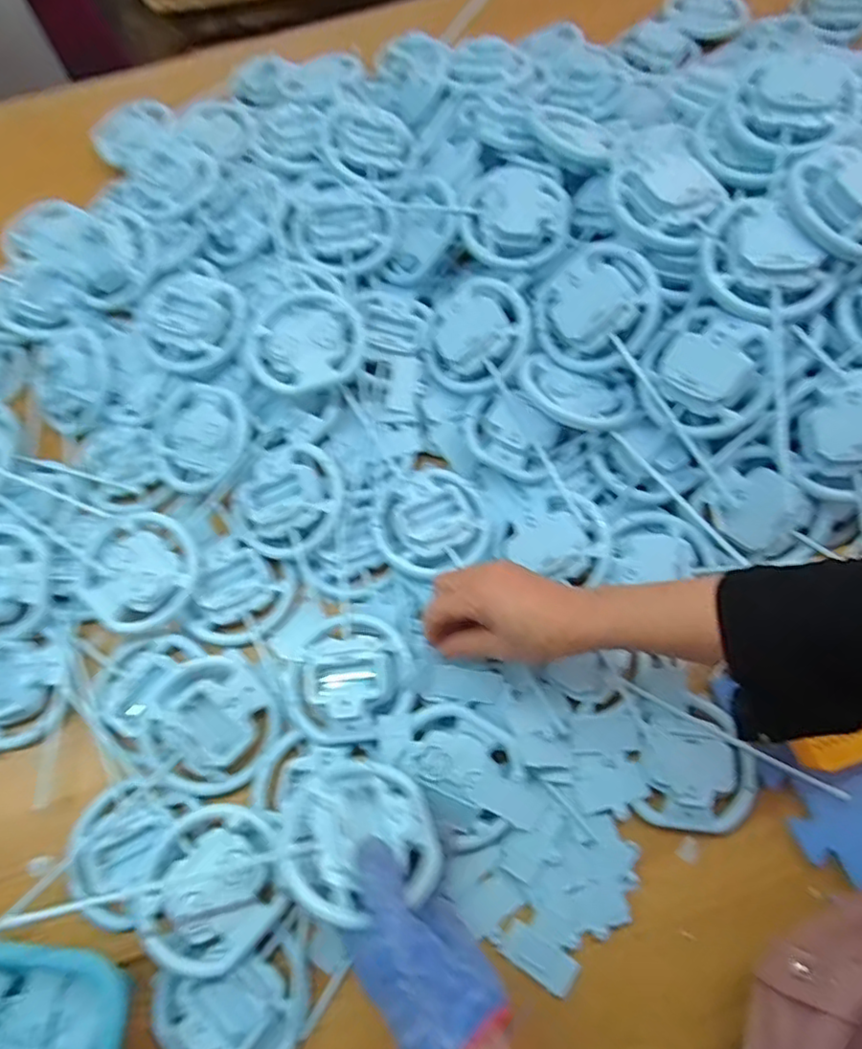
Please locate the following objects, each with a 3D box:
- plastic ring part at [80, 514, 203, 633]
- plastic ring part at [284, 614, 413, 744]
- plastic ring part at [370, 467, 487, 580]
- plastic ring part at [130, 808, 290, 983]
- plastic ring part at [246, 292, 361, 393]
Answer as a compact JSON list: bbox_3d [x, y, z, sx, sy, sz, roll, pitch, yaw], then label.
[{"bbox_3d":[-0.248,0.038,0.531,0.094,0.017,0.089,-31,70,-10],"label":"plastic ring part"},{"bbox_3d":[-0.065,0.117,0.485,0.097,0.016,0.094,-1,67,2],"label":"plastic ring part"},{"bbox_3d":[0.000,-0.008,0.536,0.100,0.018,0.092,-28,69,-9],"label":"plastic ring part"},{"bbox_3d":[-0.155,0.254,0.442,0.098,0.022,0.099,-1,67,2],"label":"plastic ring part"},{"bbox_3d":[-0.112,-0.163,0.560,0.101,0.023,0.092,-1,67,2],"label":"plastic ring part"}]

